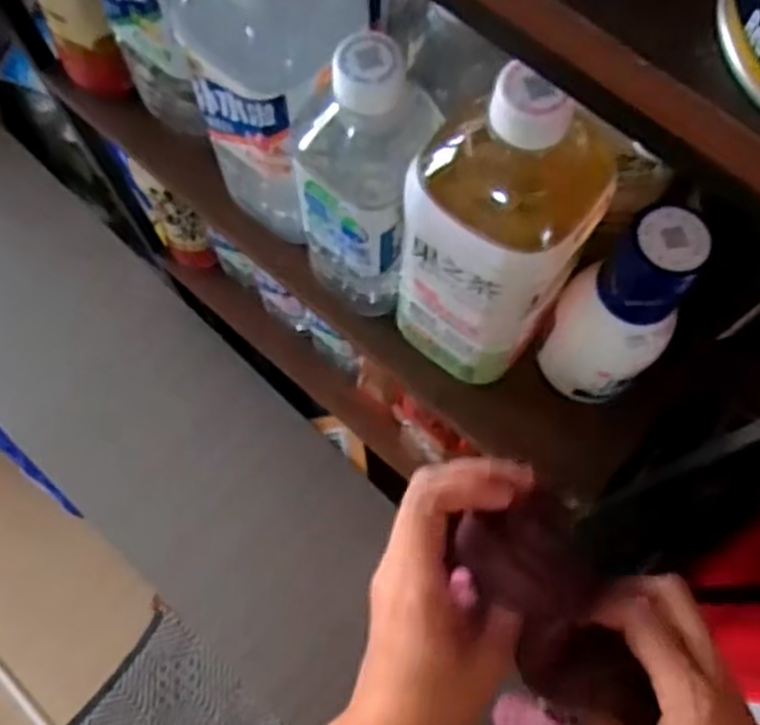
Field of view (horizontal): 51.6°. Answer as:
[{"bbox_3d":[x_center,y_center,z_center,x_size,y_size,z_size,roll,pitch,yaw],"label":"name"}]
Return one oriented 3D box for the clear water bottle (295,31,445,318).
[{"bbox_3d":[-0.010,-0.082,0.403,0.058,0.181,0.057,-3,73,-3],"label":"clear water bottle"}]

